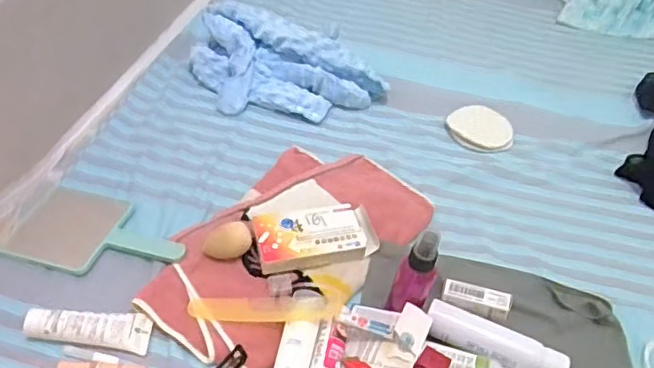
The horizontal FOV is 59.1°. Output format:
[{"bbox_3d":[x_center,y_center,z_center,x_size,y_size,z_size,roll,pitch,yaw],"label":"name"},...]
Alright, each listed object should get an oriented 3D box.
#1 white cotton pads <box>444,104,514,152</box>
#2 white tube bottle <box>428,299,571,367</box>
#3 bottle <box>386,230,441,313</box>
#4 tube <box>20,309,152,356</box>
[{"bbox_3d":[0.234,-0.084,0.877,0.091,0.011,0.091,-21,61,-15],"label":"white cotton pads"},{"bbox_3d":[0.175,0.169,0.602,0.147,0.027,0.041,18,43,14],"label":"white tube bottle"},{"bbox_3d":[0.091,0.100,0.597,0.043,0.124,0.040,15,43,11],"label":"bottle"},{"bbox_3d":[-0.240,0.145,0.585,0.118,0.027,0.036,5,42,0],"label":"tube"}]

